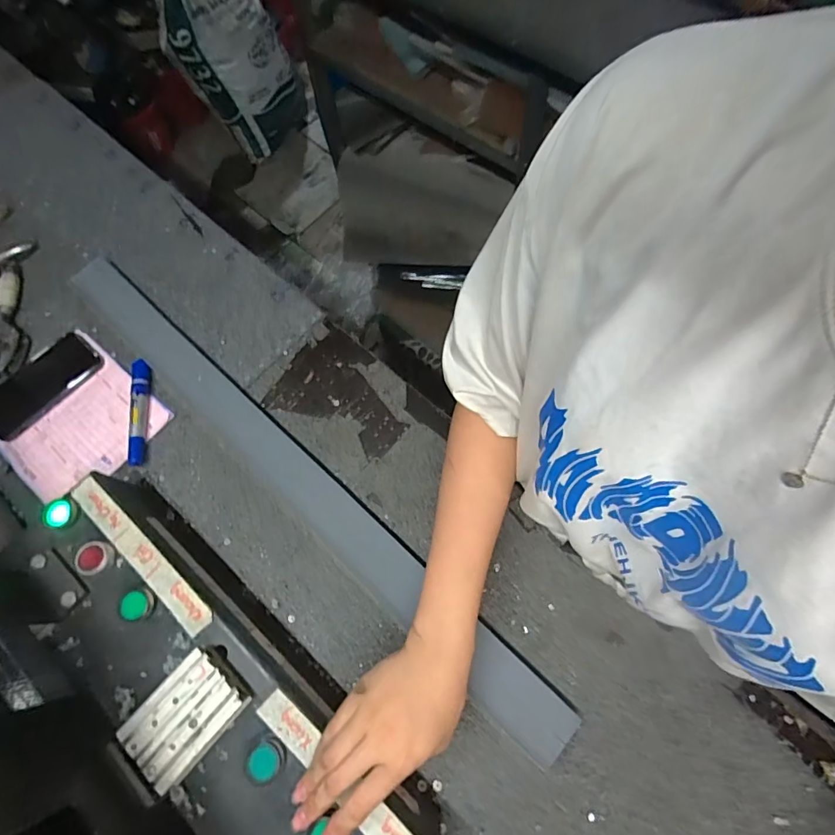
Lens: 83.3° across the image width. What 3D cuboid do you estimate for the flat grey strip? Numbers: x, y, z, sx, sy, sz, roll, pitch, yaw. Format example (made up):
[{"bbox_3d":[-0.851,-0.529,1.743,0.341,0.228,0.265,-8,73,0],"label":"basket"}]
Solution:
[{"bbox_3d":[-0.158,0.046,0.534,0.776,0.016,0.055,40,79,16],"label":"flat grey strip"}]

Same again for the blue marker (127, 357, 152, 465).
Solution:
[{"bbox_3d":[-0.334,-0.009,0.564,0.021,0.019,0.133,-11,68,-3],"label":"blue marker"}]

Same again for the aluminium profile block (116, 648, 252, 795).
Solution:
[{"bbox_3d":[-0.179,0.234,0.369,0.061,0.026,0.079,39,76,16],"label":"aluminium profile block"}]

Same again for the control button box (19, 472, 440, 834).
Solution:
[{"bbox_3d":[-0.181,0.229,0.408,0.438,0.095,0.137,42,74,18],"label":"control button box"}]

